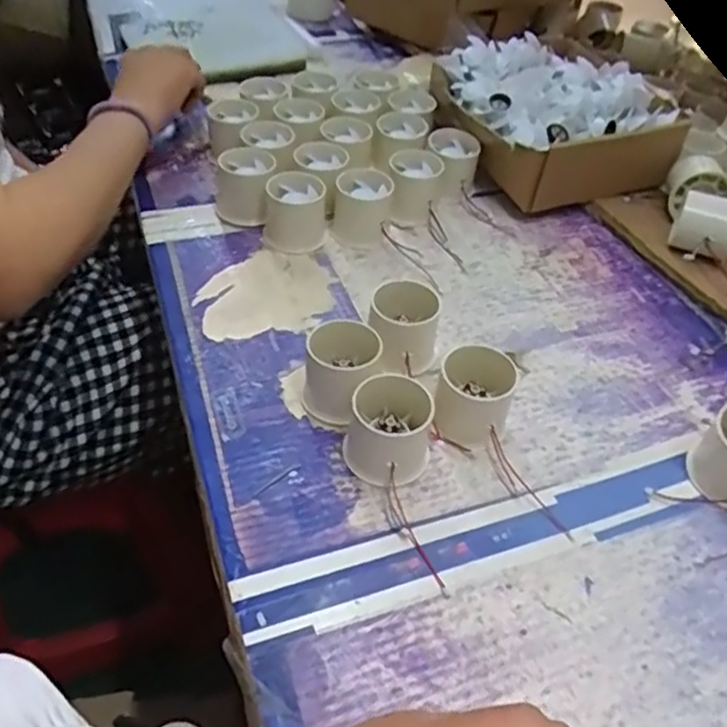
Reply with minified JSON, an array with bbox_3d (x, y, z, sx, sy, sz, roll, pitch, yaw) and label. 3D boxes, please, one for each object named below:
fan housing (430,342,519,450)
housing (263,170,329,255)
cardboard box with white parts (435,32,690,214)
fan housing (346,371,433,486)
[{"bbox_3d":[0.074,0.020,0.461,0.050,0.050,0.051,18,47,12],"label":"fan housing"},{"bbox_3d":[-0.061,-0.135,0.606,0.055,0.050,0.055,-20,51,-23],"label":"housing"},{"bbox_3d":[0.185,-0.246,0.704,0.203,0.098,0.214,-20,51,-23],"label":"cardboard box with white parts"},{"bbox_3d":[0.017,0.042,0.440,0.052,0.047,0.060,10,46,4],"label":"fan housing"}]

